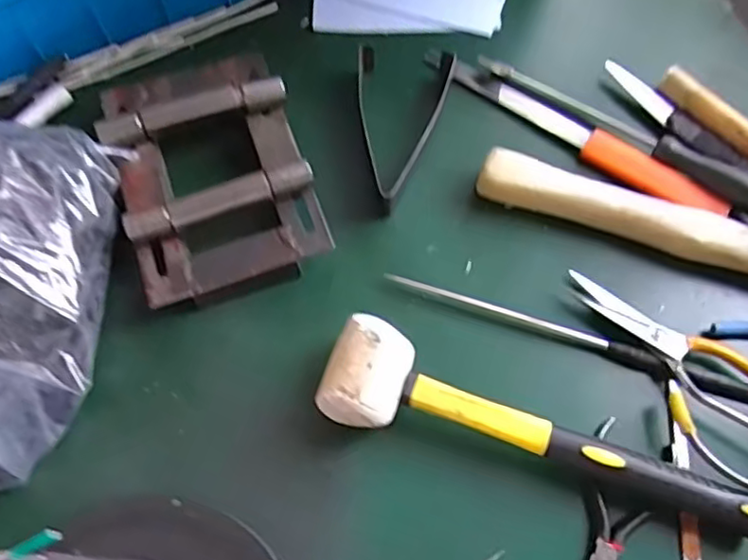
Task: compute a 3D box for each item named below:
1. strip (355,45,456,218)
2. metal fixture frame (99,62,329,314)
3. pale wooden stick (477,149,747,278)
[{"bbox_3d":[0.019,-0.122,0.507,0.076,0.031,0.143,6,68,3],"label":"strip"},{"bbox_3d":[-0.123,-0.084,0.482,0.132,0.048,0.192,-19,69,-7],"label":"metal fixture frame"},{"bbox_3d":[0.231,-0.035,0.460,0.312,0.031,0.040,18,69,7],"label":"pale wooden stick"}]

